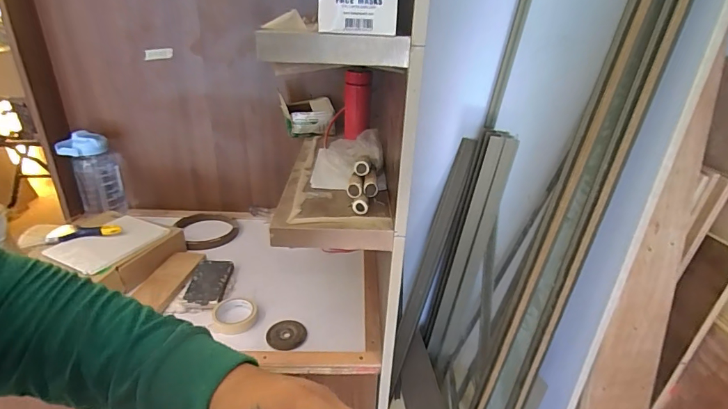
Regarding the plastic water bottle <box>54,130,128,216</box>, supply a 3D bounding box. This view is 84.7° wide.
[{"bbox_3d":[-0.795,-0.091,1.175,0.135,0.240,0.129,-11,28,-25],"label":"plastic water bottle"}]

